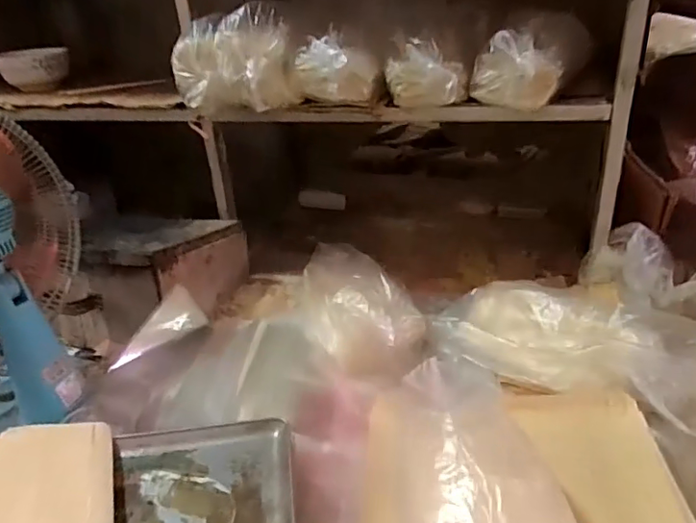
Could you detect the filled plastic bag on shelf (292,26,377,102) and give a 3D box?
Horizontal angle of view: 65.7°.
[{"bbox_3d":[-0.027,-0.316,0.890,0.117,0.095,0.078,15,34,33],"label":"filled plastic bag on shelf"}]

